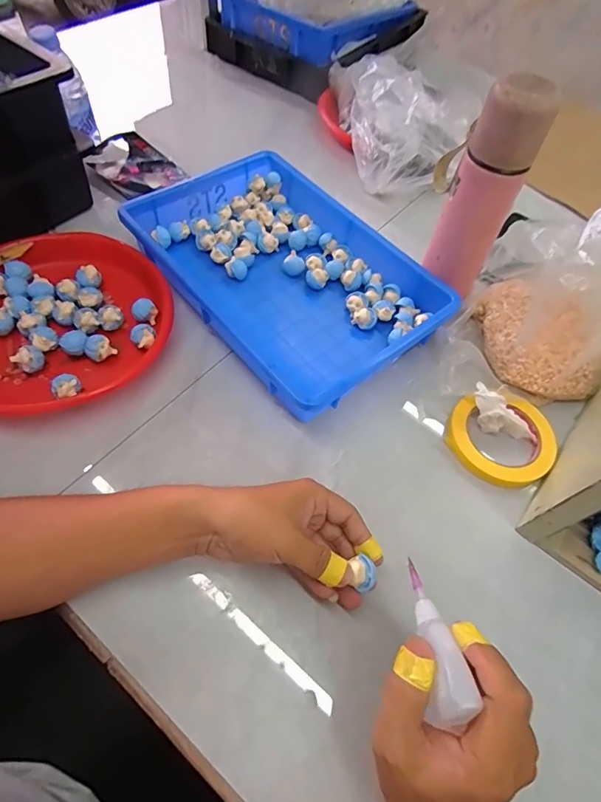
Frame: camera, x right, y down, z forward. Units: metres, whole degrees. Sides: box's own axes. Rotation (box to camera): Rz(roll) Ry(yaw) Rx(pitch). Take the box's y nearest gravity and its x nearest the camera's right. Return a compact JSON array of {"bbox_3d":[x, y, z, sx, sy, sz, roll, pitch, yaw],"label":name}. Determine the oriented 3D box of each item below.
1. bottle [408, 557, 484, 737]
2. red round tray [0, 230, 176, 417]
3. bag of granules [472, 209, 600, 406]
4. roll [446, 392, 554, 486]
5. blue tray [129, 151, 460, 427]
[{"bbox_3d":[0.083,0.148,0.286,0.024,0.021,0.097,-3,33,-4],"label":"bottle"},{"bbox_3d":[-0.273,-0.091,0.516,0.241,0.051,0.245,2,58,-4],"label":"red round tray"},{"bbox_3d":[0.284,-0.100,0.493,0.166,0.147,0.123,37,63,18],"label":"bag of granules"},{"bbox_3d":[0.216,0.036,0.487,0.108,0.016,0.104,2,58,-4],"label":"roll"},{"bbox_3d":[-0.018,-0.161,0.571,0.248,0.062,0.365,-34,67,-23],"label":"blue tray"}]

